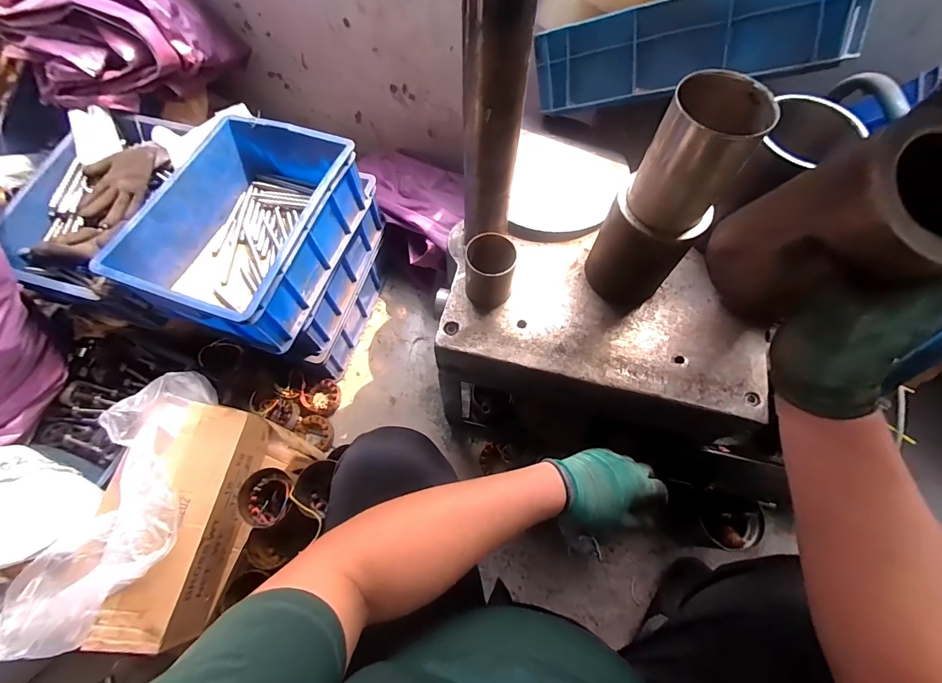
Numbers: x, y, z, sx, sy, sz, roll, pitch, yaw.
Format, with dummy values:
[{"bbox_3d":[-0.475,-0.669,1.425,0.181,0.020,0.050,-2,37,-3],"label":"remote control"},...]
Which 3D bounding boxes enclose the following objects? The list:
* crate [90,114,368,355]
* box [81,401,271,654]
[{"bbox_3d":[-0.409,-0.213,0.753,0.289,0.147,0.401,18,66,8],"label":"crate"},{"bbox_3d":[-0.478,0.309,0.703,0.130,0.148,0.360,2,65,1],"label":"box"}]

